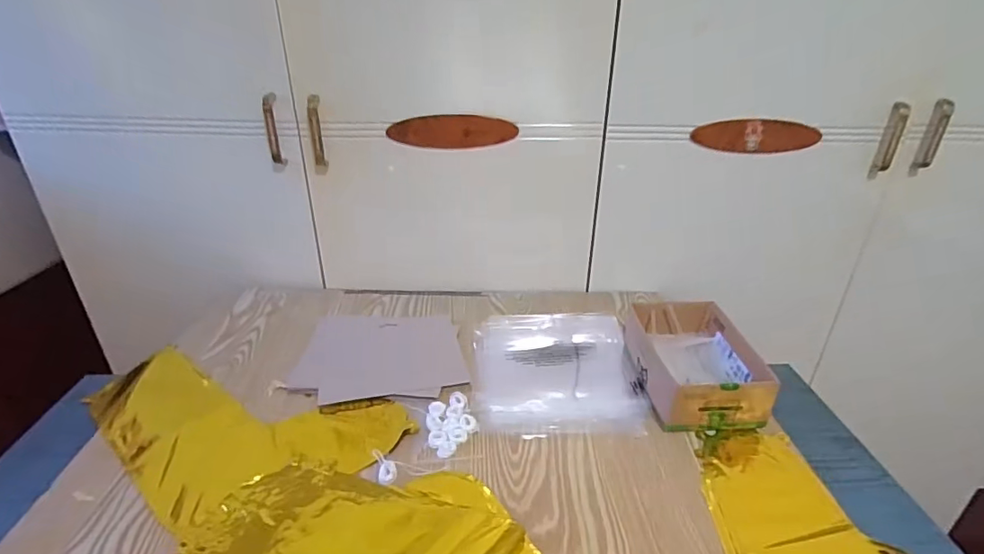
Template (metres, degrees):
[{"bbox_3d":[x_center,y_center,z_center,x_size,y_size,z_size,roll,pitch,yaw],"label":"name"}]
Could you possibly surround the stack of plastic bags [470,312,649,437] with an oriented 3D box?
[{"bbox_3d":[0.089,0.121,0.703,0.219,0.009,0.255,-1,28,-2],"label":"stack of plastic bags"}]

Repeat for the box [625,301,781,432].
[{"bbox_3d":[0.256,0.109,0.647,0.124,0.066,0.188,-2,28,-3],"label":"box"}]

